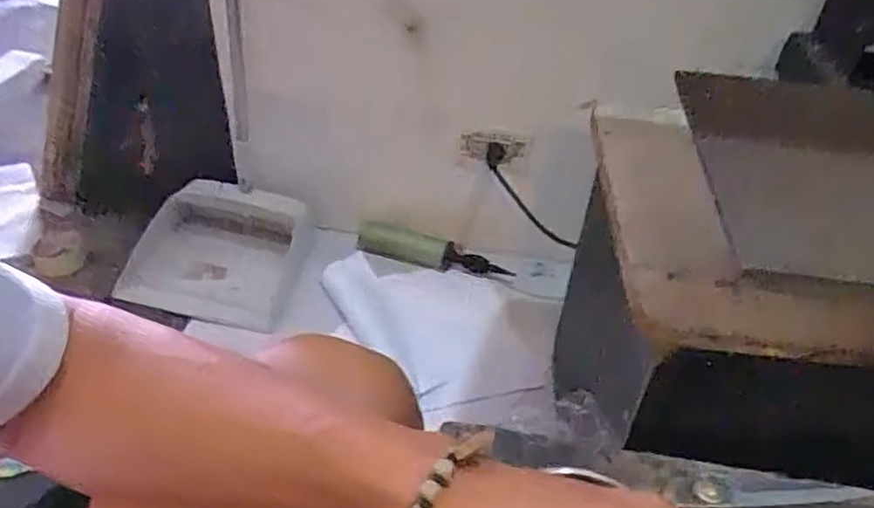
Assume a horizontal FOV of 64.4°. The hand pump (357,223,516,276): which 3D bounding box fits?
[{"bbox_3d":[-0.006,-0.004,1.189,0.273,0.051,0.045,12,40,10],"label":"hand pump"}]

